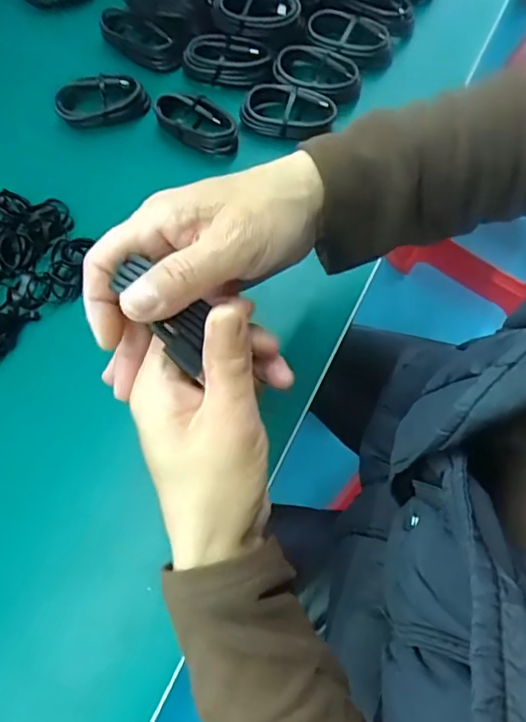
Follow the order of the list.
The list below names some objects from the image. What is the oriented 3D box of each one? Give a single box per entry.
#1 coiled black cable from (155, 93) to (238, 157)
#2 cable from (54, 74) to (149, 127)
[{"bbox_3d":[-0.052,-0.192,0.430,0.070,0.024,0.035,28,76,10],"label":"coiled black cable"},{"bbox_3d":[-0.133,-0.217,0.442,0.072,0.023,0.037,1,73,2],"label":"cable"}]

